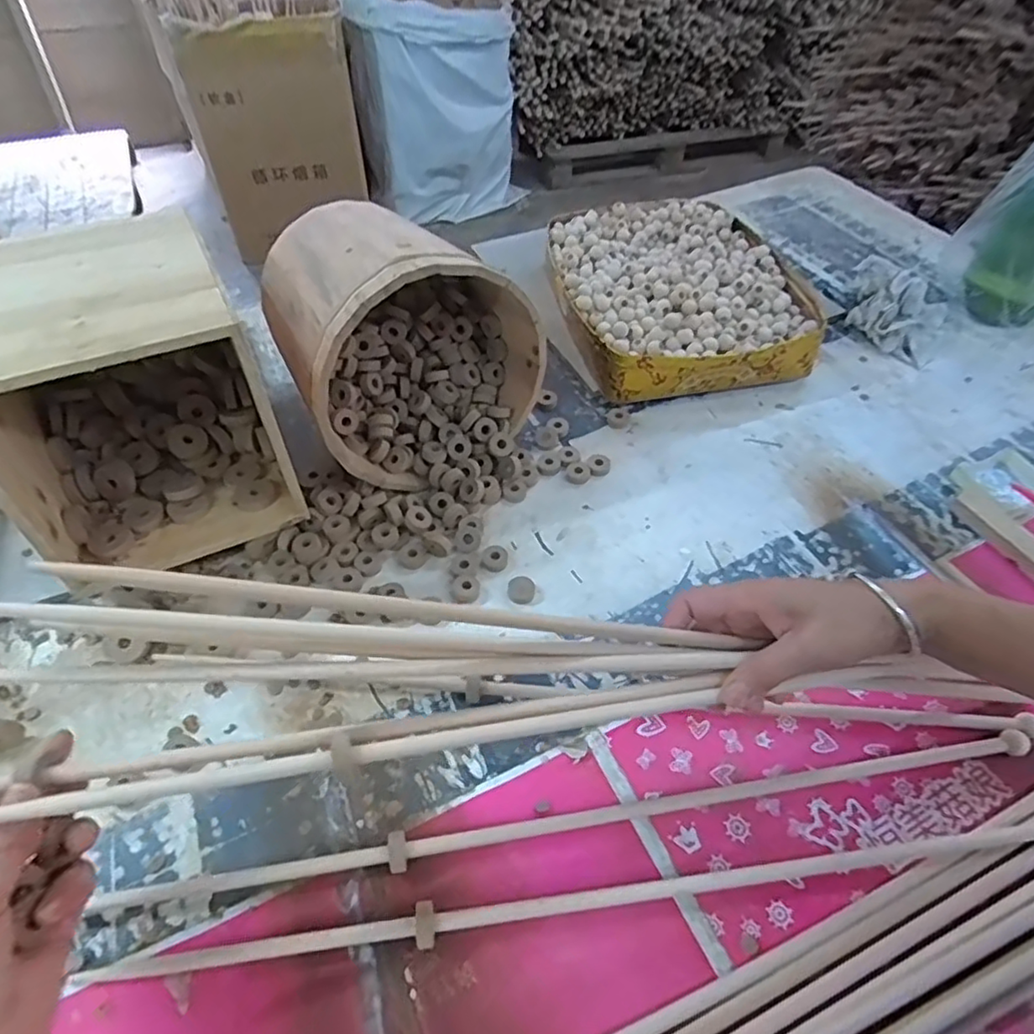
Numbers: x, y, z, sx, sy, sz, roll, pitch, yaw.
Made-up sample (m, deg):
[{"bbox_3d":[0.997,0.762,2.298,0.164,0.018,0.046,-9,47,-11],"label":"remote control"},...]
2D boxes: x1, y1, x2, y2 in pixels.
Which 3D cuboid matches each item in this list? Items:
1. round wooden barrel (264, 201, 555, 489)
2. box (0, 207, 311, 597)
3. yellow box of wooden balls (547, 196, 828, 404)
[{"bbox_3d":[-0.125,-0.192,0.651,0.223,0.229,0.234,-23,55,-19],"label":"round wooden barrel"},{"bbox_3d":[-0.345,-0.129,0.564,0.193,0.199,0.280,-20,54,-17],"label":"box"},{"bbox_3d":[0.206,-0.300,0.838,0.299,0.080,0.364,-7,51,-7],"label":"yellow box of wooden balls"}]

